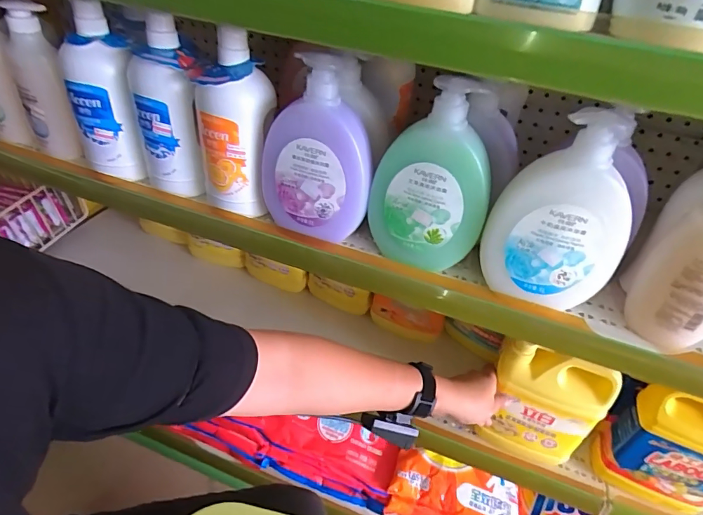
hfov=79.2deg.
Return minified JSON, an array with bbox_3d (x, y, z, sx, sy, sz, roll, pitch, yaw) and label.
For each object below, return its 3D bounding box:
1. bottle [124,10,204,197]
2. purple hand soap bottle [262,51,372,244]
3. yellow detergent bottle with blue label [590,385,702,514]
[{"bbox_3d":[-0.241,-0.181,0.546,0.071,0.210,0.078,-13,44,-21],"label":"bottle"},{"bbox_3d":[-0.031,-0.128,0.515,0.130,0.206,0.062,22,34,7],"label":"purple hand soap bottle"},{"bbox_3d":[0.459,0.267,0.602,0.148,0.199,0.076,27,45,23],"label":"yellow detergent bottle with blue label"}]

